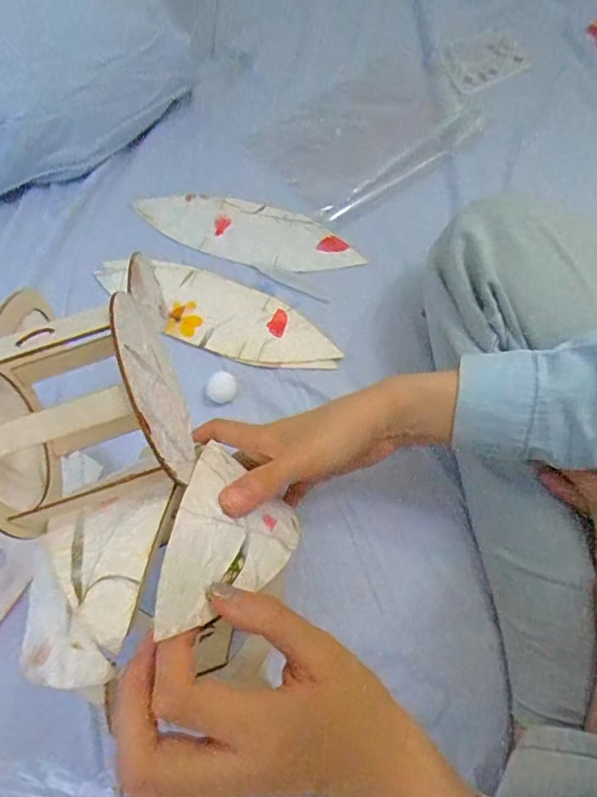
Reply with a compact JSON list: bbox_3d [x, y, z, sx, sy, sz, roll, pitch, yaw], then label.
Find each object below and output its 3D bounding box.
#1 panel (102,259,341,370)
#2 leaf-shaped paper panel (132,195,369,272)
[{"bbox_3d":[-0.088,-0.091,0.549,0.273,0.008,0.084,21,69,11],"label":"panel"},{"bbox_3d":[-0.056,-0.188,0.592,0.250,0.007,0.080,20,71,9],"label":"leaf-shaped paper panel"}]

